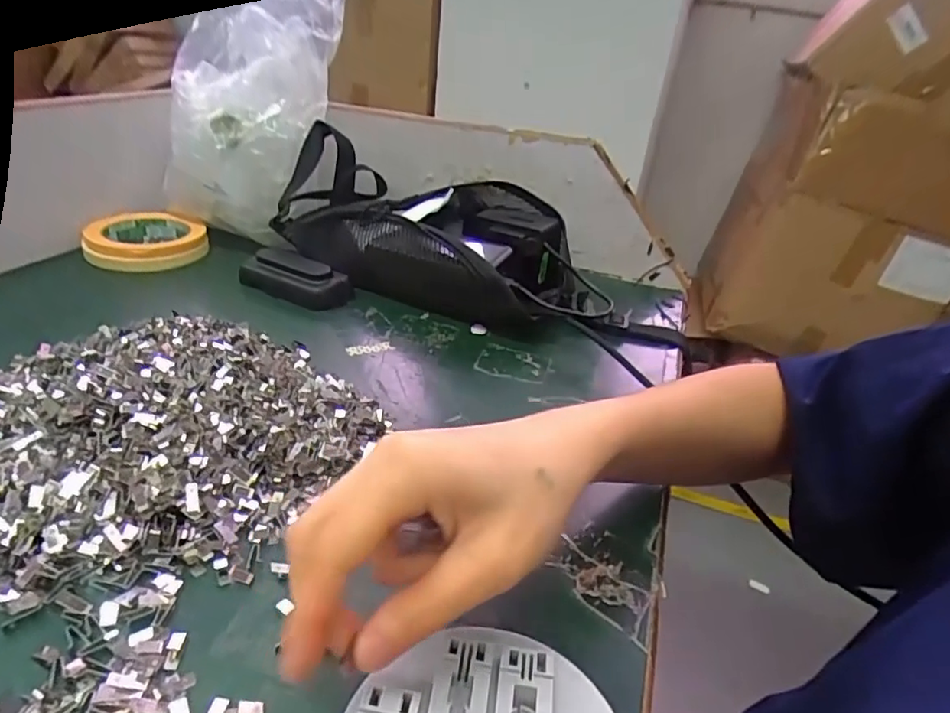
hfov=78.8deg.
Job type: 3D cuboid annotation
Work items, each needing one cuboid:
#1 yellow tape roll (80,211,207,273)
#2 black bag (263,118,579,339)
[{"bbox_3d":[-0.336,-0.123,0.597,0.108,0.031,0.111,-6,33,-21],"label":"yellow tape roll"},{"bbox_3d":[-0.053,-0.119,0.563,0.307,0.093,0.132,22,33,24],"label":"black bag"}]

